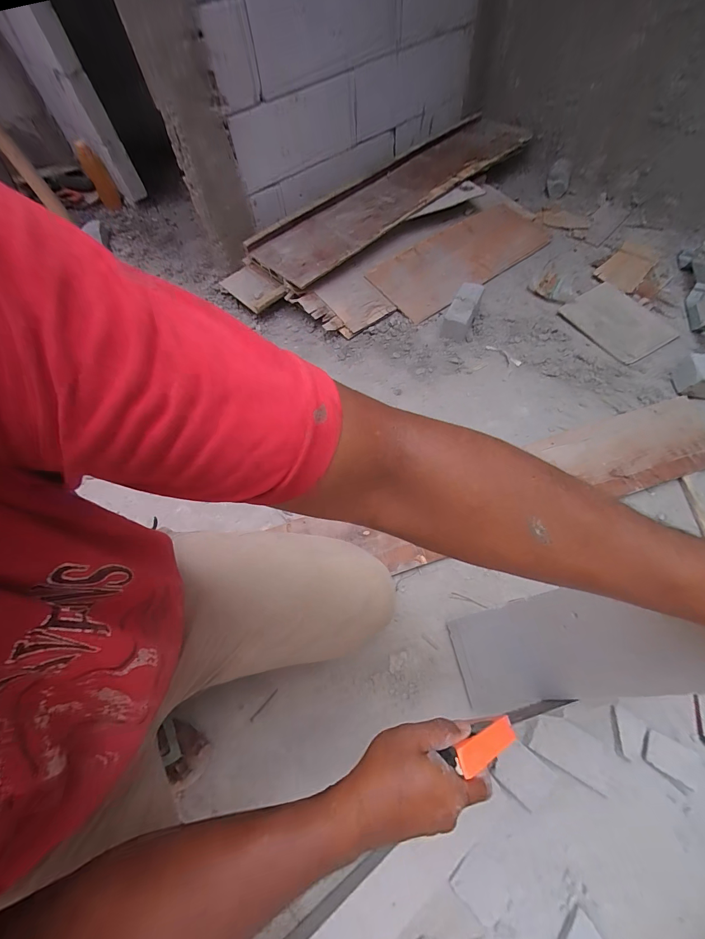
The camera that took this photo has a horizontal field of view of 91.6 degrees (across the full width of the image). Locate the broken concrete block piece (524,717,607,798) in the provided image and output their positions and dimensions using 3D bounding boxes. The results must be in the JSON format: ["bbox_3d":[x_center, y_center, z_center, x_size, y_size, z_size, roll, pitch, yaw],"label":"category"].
[{"bbox_3d":[0.395,0.507,0.620,0.149,0.006,0.077,32,80,5],"label":"broken concrete block piece"}]

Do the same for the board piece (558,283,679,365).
[{"bbox_3d":[0.892,-0.501,1.159,0.261,0.014,0.313,-26,62,-11],"label":"board piece"}]

